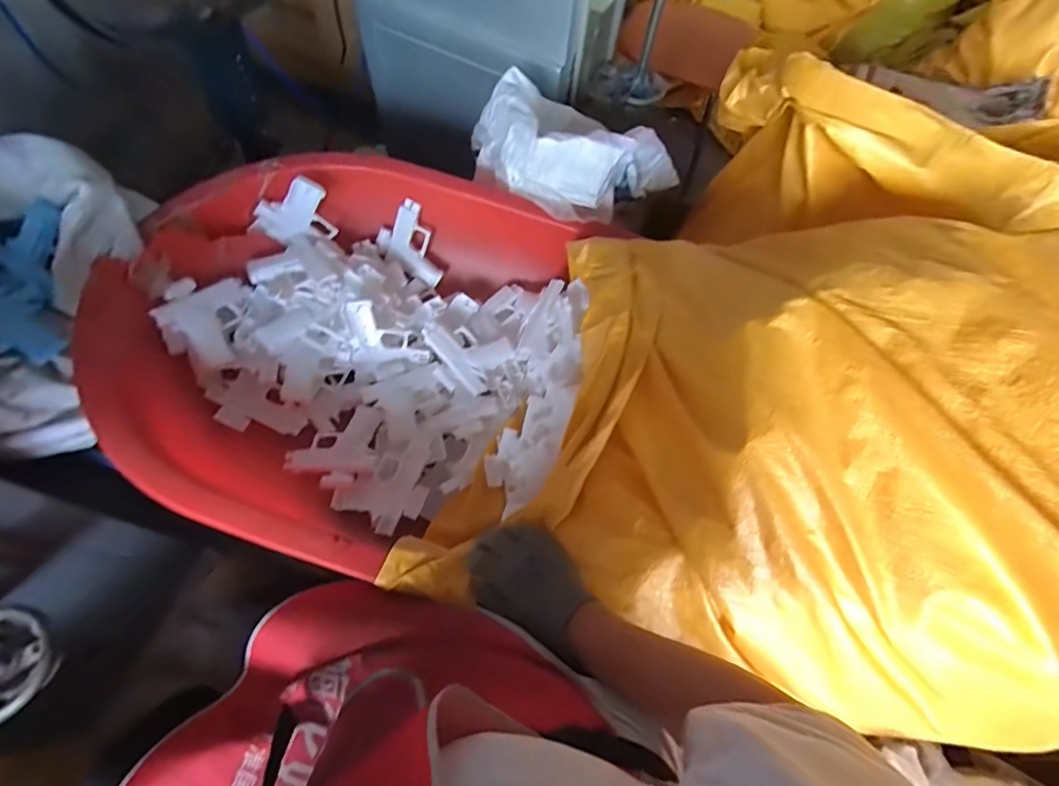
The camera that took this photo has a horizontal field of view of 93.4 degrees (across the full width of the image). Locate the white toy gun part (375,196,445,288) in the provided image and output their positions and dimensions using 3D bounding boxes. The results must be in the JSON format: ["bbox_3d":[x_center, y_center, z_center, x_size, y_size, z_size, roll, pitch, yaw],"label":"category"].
[{"bbox_3d":[-0.197,-0.264,0.874,0.123,0.111,0.020,28,21,-14],"label":"white toy gun part"}]

